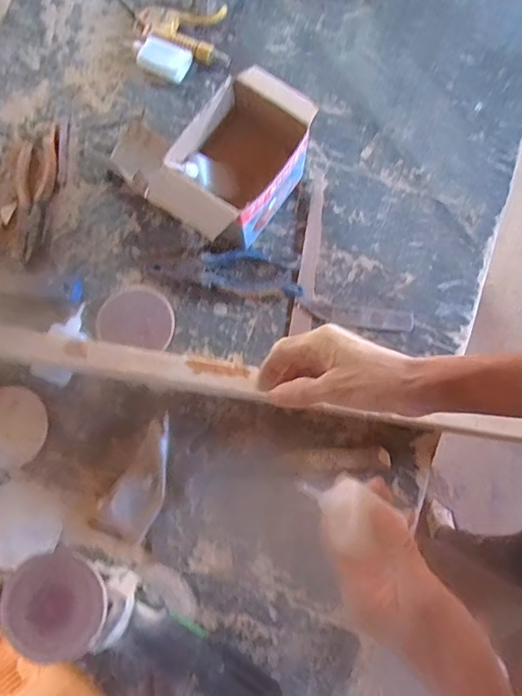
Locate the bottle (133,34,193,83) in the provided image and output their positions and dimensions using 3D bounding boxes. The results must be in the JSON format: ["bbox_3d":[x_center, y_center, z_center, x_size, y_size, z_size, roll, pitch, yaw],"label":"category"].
[{"bbox_3d":[-0.135,-0.393,0.649,0.082,0.017,0.041,26,80,6],"label":"bottle"}]

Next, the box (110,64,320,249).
[{"bbox_3d":[-0.069,-0.237,0.576,0.220,0.107,0.193,36,81,8],"label":"box"}]

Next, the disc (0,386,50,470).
[{"bbox_3d":[-0.303,0.093,0.572,0.098,0.004,0.093,30,80,6],"label":"disc"}]

